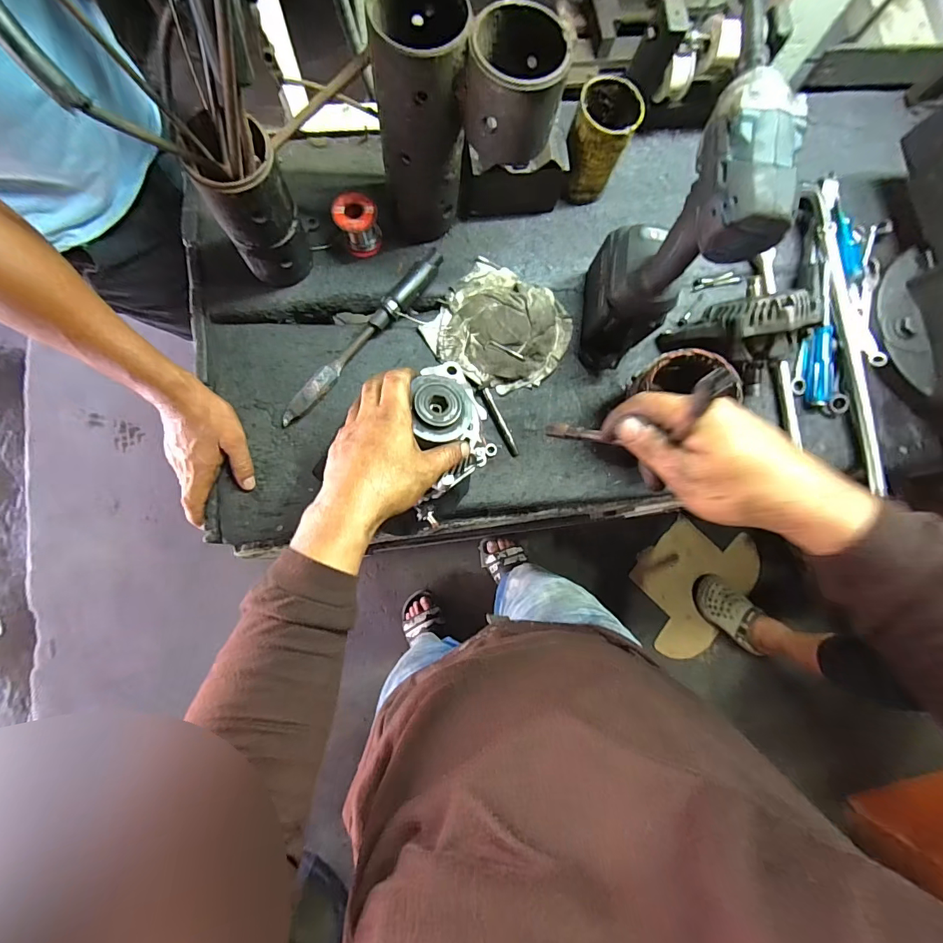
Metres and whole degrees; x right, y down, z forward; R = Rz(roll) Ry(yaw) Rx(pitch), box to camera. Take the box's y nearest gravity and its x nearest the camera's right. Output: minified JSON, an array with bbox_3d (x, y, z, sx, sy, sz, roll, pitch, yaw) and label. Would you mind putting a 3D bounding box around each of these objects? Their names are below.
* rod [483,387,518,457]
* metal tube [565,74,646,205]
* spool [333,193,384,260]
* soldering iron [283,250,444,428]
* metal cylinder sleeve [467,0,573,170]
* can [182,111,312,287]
[{"bbox_3d":[0.038,-0.065,0.569,0.012,0.009,0.095,-25,85,-8],"label":"rod"},{"bbox_3d":[0.157,-0.412,0.549,0.072,0.113,0.075,1,82,-5],"label":"metal tube"},{"bbox_3d":[-0.143,-0.311,0.549,0.050,0.055,0.054,1,82,-5],"label":"spool"},{"bbox_3d":[-0.137,-0.170,0.546,0.029,0.037,0.282,42,80,2],"label":"soldering iron"},{"bbox_3d":[0.039,-0.354,0.402,0.086,0.077,0.087,1,82,-5],"label":"metal cylinder sleeve"},{"bbox_3d":[-0.231,-0.277,0.474,0.080,0.169,0.073,-28,85,-9],"label":"can"}]

